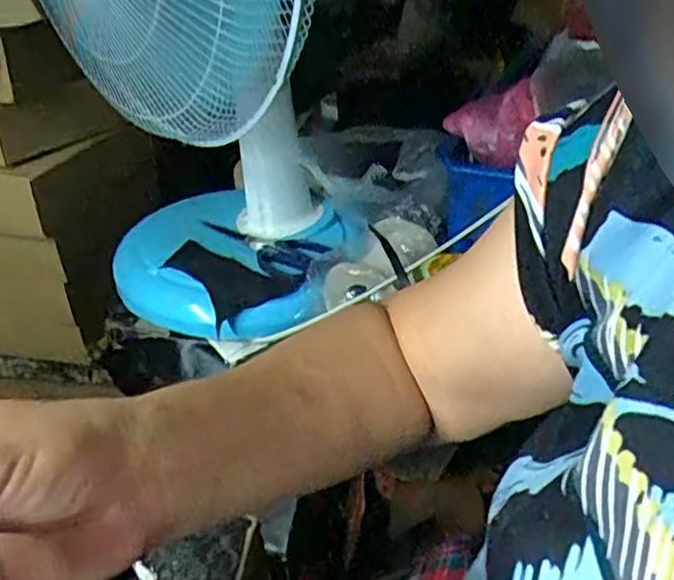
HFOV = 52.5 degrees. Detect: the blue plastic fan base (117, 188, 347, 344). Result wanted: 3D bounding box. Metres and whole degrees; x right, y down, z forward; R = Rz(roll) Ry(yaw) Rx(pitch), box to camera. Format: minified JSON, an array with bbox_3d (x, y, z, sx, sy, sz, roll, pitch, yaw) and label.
[{"bbox_3d":[-0.121,-0.052,0.793,0.258,0.062,0.297,-4,33,-5],"label":"blue plastic fan base"}]

